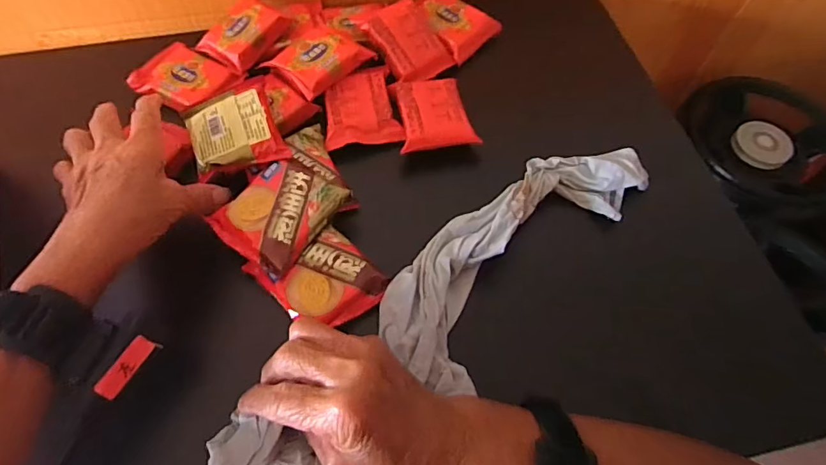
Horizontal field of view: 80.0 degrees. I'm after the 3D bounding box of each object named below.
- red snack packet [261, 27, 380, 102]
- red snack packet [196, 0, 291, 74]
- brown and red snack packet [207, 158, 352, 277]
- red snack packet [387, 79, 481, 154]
[{"bbox_3d":[-0.087,-0.159,0.456,0.060,0.025,0.080,37,66,18],"label":"red snack packet"},{"bbox_3d":[-0.165,-0.193,0.475,0.062,0.023,0.076,30,64,15],"label":"red snack packet"},{"bbox_3d":[-0.101,-0.015,0.378,0.069,0.021,0.085,31,64,15],"label":"brown and red snack packet"},{"bbox_3d":[0.017,-0.110,0.444,0.063,0.013,0.072,-12,61,-8],"label":"red snack packet"}]

